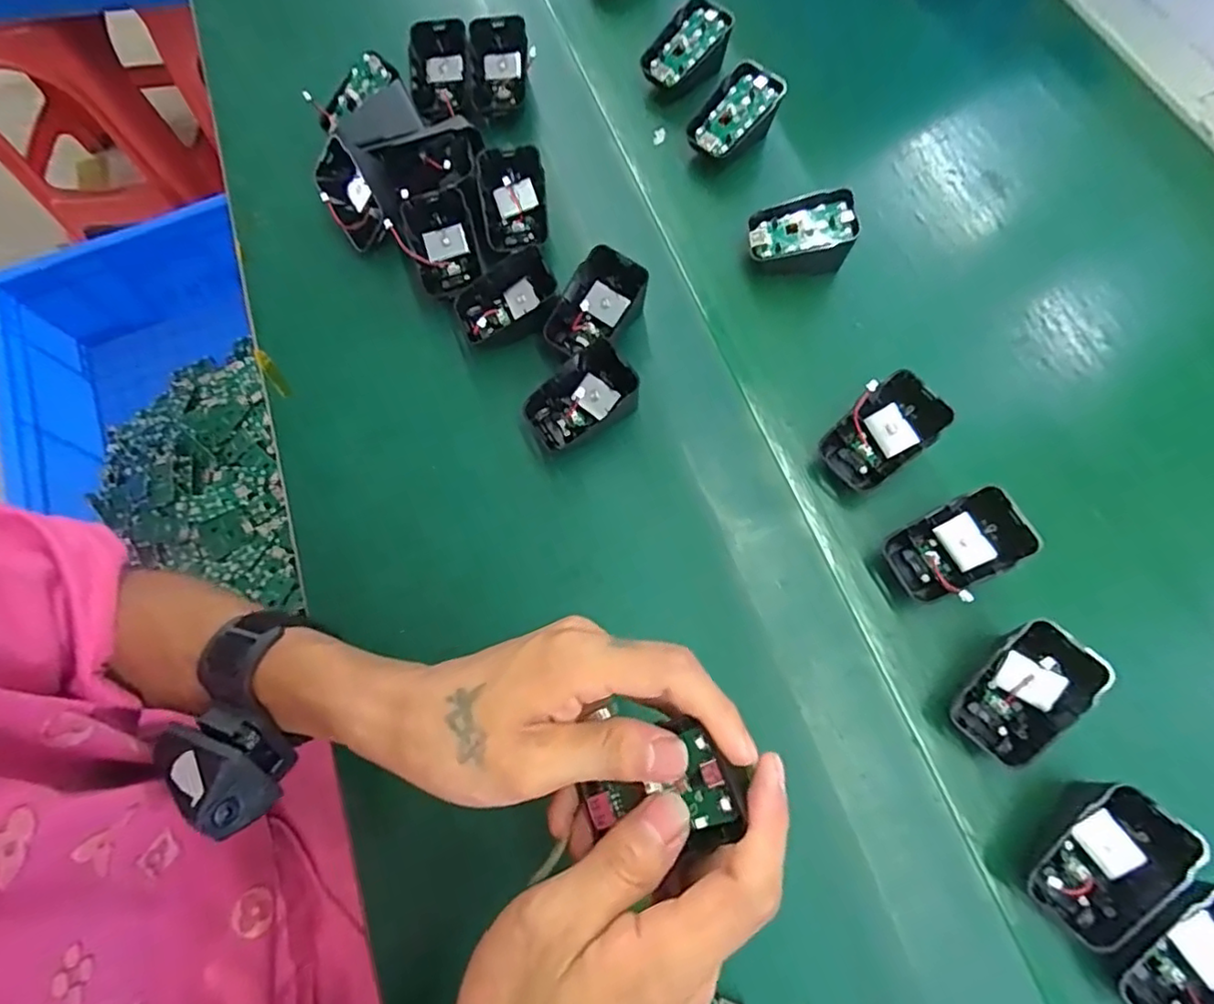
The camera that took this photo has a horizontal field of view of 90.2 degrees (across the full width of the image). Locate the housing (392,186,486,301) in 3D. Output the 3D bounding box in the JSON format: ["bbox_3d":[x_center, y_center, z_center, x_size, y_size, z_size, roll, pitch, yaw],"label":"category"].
[{"bbox_3d":[-0.111,-0.171,0.405,0.048,0.025,0.066,-16,71,-3],"label":"housing"}]

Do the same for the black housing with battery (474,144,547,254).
[{"bbox_3d":[-0.065,-0.208,0.416,0.043,0.027,0.063,-6,70,0],"label":"black housing with battery"}]

